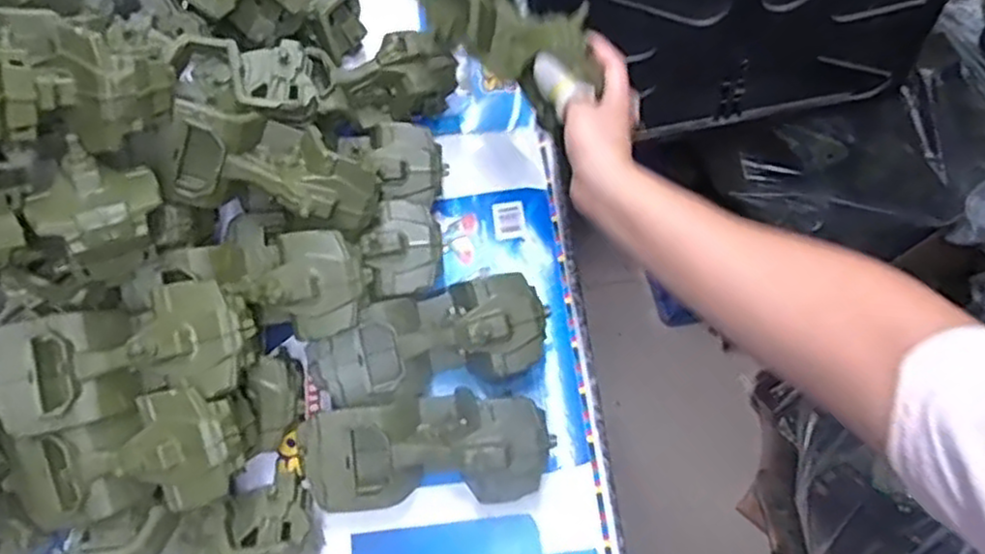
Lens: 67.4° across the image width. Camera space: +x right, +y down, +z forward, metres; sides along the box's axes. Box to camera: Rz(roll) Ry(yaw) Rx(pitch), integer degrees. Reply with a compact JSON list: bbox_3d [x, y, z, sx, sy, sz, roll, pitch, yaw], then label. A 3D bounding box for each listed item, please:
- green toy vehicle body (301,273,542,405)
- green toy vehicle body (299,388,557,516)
[{"bbox_3d":[-0.052,0.049,0.593,0.187,0.067,0.088,-12,67,-5],"label":"green toy vehicle body"},{"bbox_3d":[-0.049,0.132,0.564,0.177,0.080,0.081,-4,67,-2],"label":"green toy vehicle body"}]

